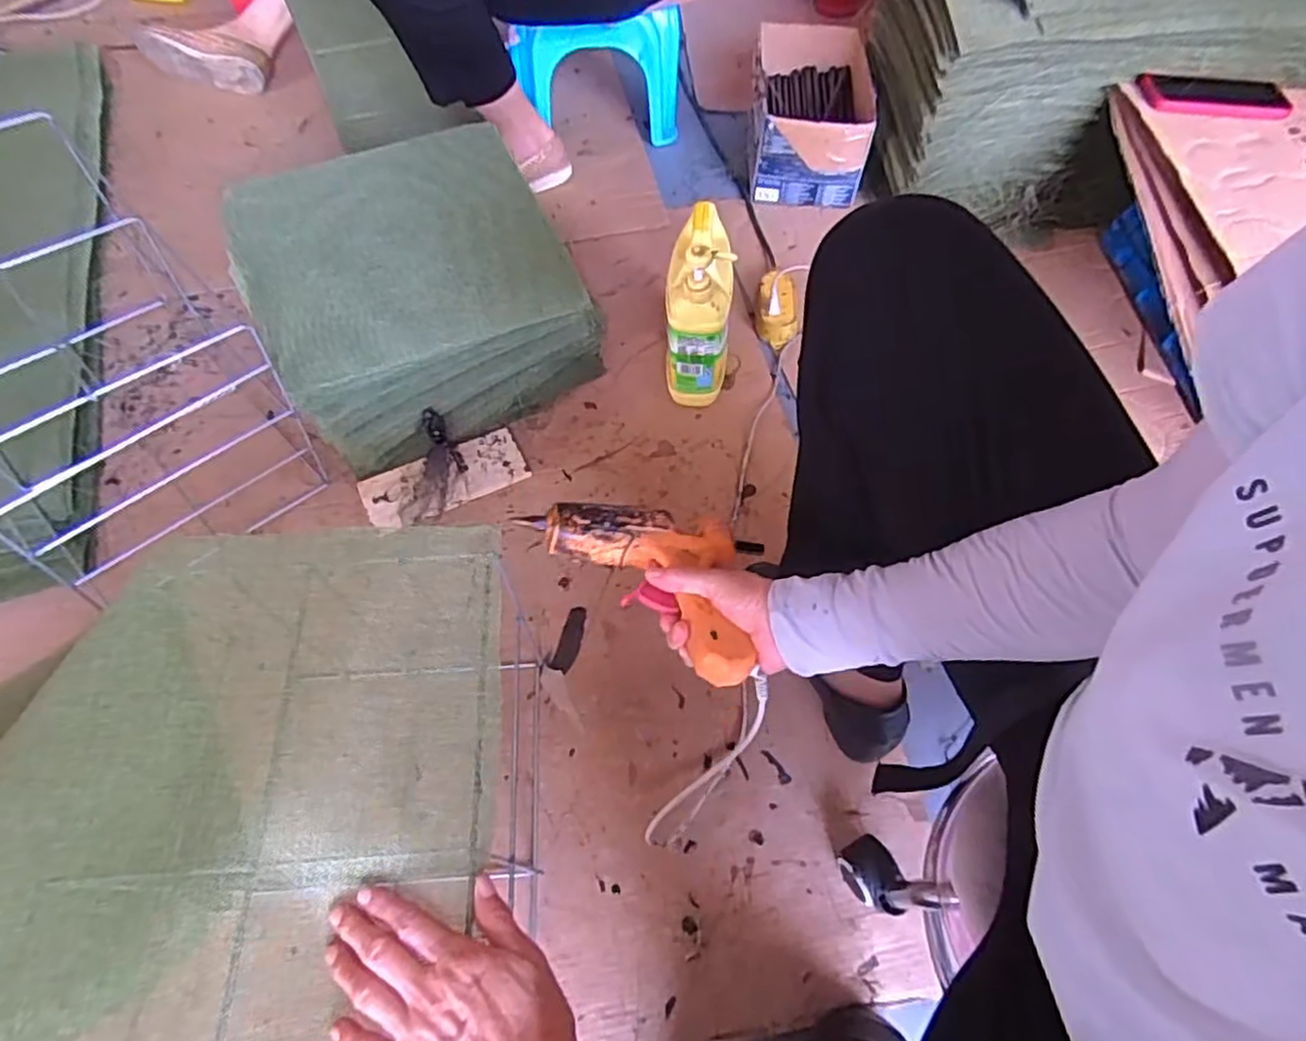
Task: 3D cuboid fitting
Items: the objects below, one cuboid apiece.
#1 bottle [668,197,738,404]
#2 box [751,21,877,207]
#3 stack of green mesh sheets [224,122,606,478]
[{"bbox_3d":[0.055,-0.259,0.854,0.071,0.246,0.133,4,60,3],"label":"bottle"},{"bbox_3d":[0.256,-0.667,1.146,0.176,0.134,0.285,4,62,1],"label":"box"},{"bbox_3d":[-0.274,-0.282,0.877,0.365,0.220,0.300,-21,64,-12],"label":"stack of green mesh sheets"}]

